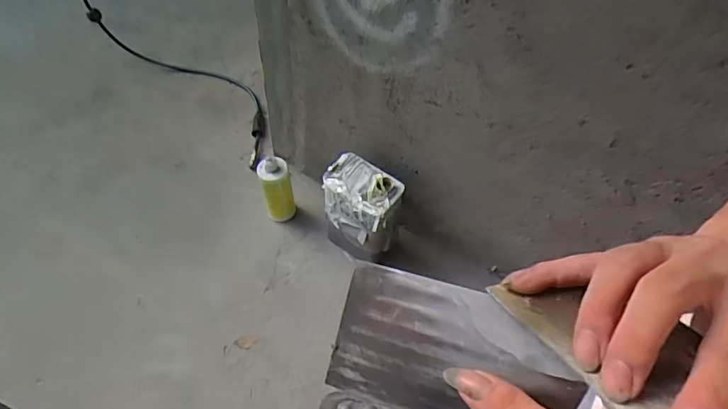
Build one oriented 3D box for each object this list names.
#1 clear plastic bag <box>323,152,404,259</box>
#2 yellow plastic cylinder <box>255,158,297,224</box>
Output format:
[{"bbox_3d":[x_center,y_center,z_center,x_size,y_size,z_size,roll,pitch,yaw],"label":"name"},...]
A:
[{"bbox_3d":[-0.010,0.030,1.338,0.198,0.297,0.131,28,58,14],"label":"clear plastic bag"},{"bbox_3d":[-0.237,-0.033,1.399,0.089,0.224,0.075,-11,57,-12],"label":"yellow plastic cylinder"}]

